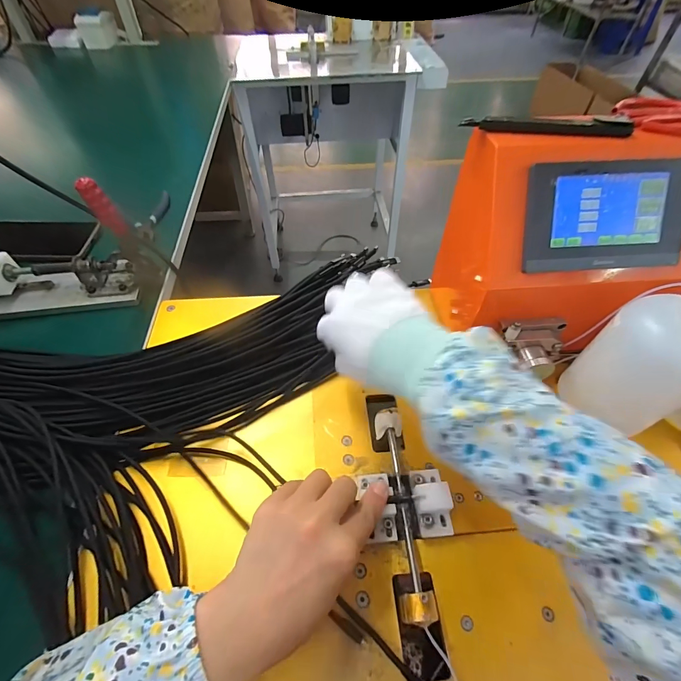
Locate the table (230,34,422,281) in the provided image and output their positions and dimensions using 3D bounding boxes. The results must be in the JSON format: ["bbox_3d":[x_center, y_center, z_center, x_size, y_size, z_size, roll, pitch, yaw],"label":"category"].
[{"bbox_3d":[-0.031,-0.684,1.360,0.575,0.683,0.430,-4,52,-4],"label":"table"}]

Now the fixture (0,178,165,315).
[{"bbox_3d":[-0.357,-0.088,0.398,0.288,0.125,0.063,-6,52,-5],"label":"fixture"}]

